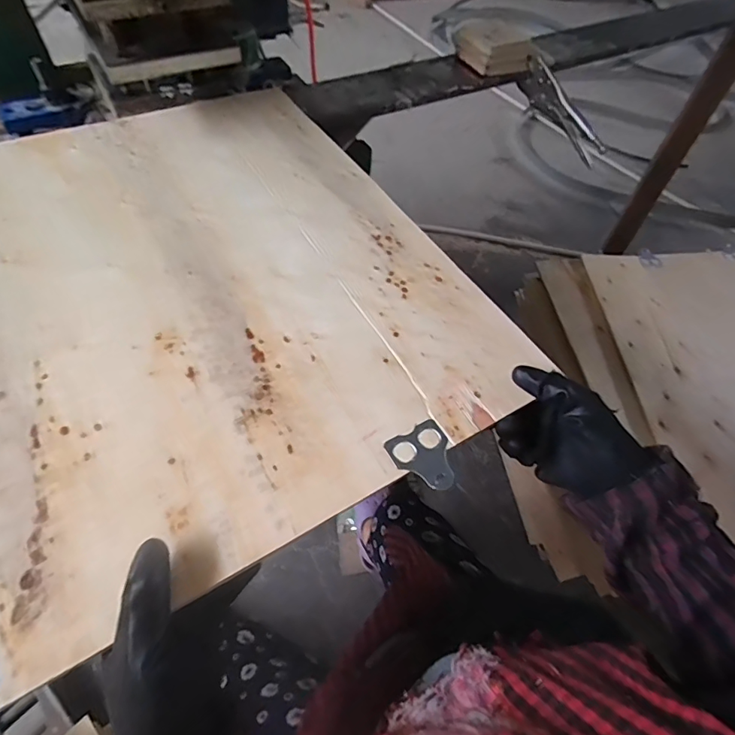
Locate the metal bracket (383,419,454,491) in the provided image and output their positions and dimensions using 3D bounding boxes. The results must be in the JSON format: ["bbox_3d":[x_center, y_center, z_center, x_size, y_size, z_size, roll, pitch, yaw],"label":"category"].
[{"bbox_3d":[0.047,0.070,0.360,0.048,0.005,0.055,-25,61,-20],"label":"metal bracket"}]

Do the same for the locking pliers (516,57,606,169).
[{"bbox_3d":[0.318,-0.422,0.760,0.019,0.063,0.205,-23,73,-19],"label":"locking pliers"}]

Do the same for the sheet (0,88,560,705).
[{"bbox_3d":[-0.238,-0.077,0.440,0.609,0.009,0.580,-24,60,-19],"label":"sheet"}]

